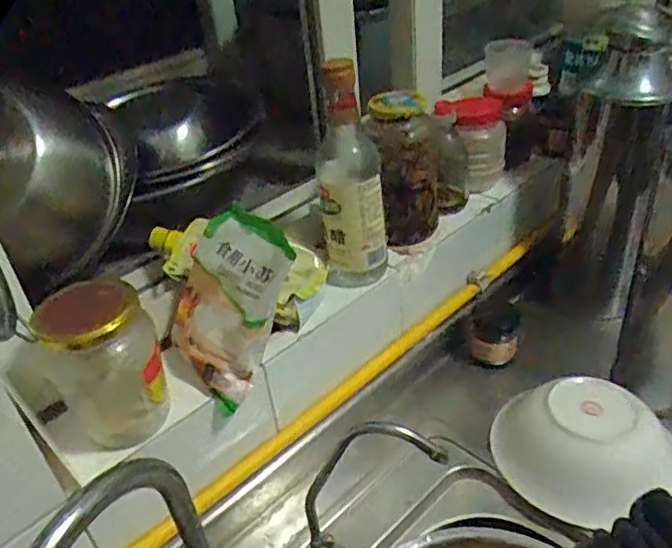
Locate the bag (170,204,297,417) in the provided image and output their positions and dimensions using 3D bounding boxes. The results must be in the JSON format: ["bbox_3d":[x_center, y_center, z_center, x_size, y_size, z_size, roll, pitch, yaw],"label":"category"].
[{"bbox_3d":[-0.101,0.026,0.580,0.105,0.167,0.030,30,12,22],"label":"bag"}]

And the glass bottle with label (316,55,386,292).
[{"bbox_3d":[0.016,-0.088,0.650,0.066,0.213,0.057,-4,36,3],"label":"glass bottle with label"}]

